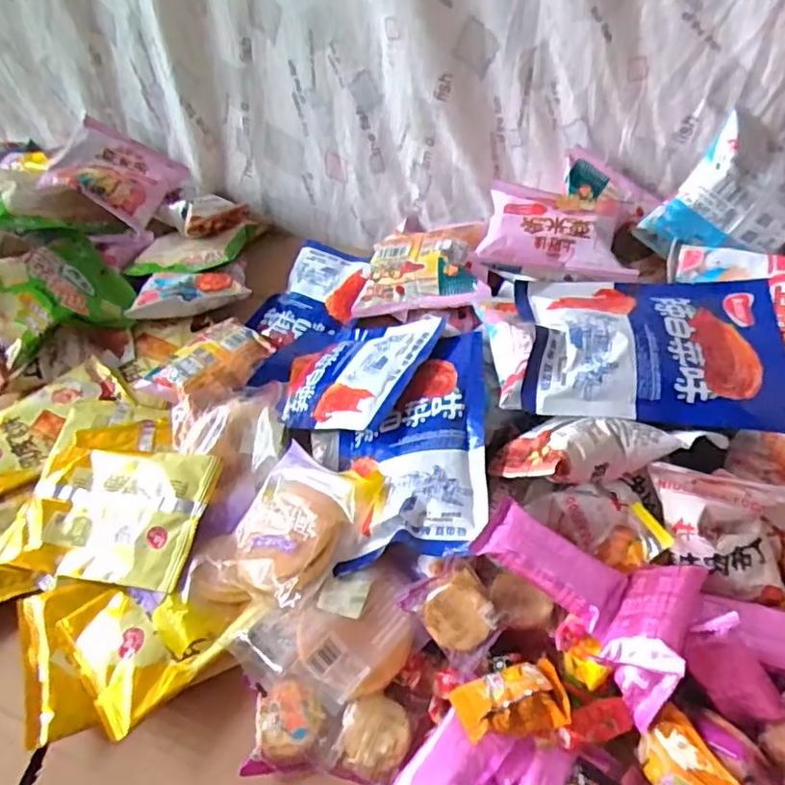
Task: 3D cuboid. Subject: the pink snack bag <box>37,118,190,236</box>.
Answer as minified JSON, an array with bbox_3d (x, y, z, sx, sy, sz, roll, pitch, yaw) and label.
[{"bbox_3d":[-0.302,-0.238,0.658,0.113,0.026,0.125,25,49,-12],"label":"pink snack bag"}]

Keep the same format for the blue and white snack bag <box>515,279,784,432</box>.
[{"bbox_3d":[0.176,-0.033,0.408,0.174,0.025,0.116,5,61,0],"label":"blue and white snack bag"}]

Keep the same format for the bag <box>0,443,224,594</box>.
[{"bbox_3d":[-0.217,0.087,0.460,0.156,0.028,0.102,7,49,12],"label":"bag"}]

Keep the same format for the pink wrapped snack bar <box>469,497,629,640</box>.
[{"bbox_3d":[0.094,0.098,0.351,0.085,0.015,0.039,32,57,11],"label":"pink wrapped snack bar"}]

